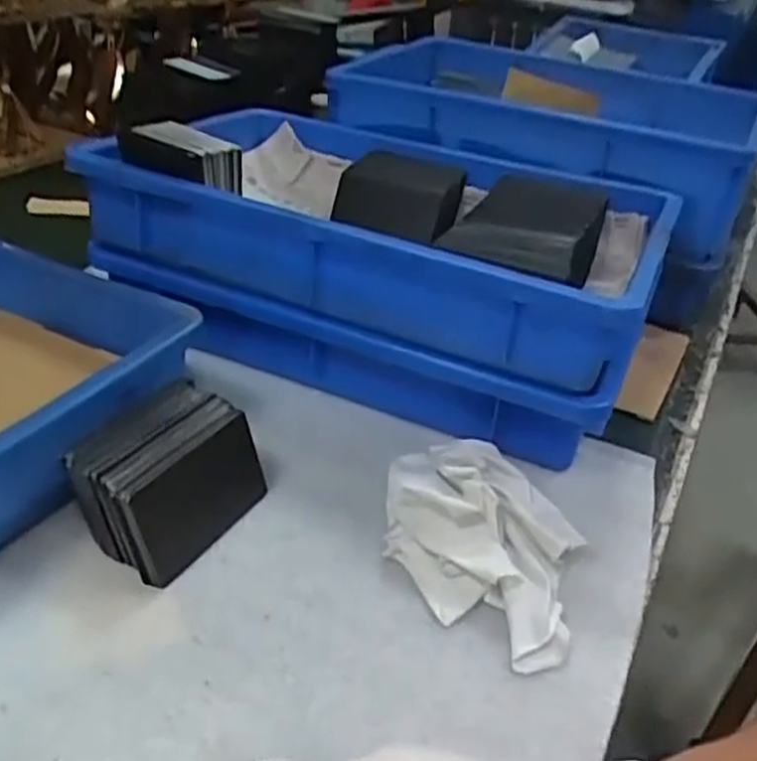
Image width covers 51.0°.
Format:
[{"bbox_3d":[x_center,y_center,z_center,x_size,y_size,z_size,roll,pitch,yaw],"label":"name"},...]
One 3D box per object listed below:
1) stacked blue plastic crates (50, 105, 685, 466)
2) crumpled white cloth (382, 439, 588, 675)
[{"bbox_3d":[0.001,-0.100,0.584,0.382,0.136,0.239,19,36,16],"label":"stacked blue plastic crates"},{"bbox_3d":[0.052,0.079,0.411,0.100,0.041,0.126,10,34,3],"label":"crumpled white cloth"}]

